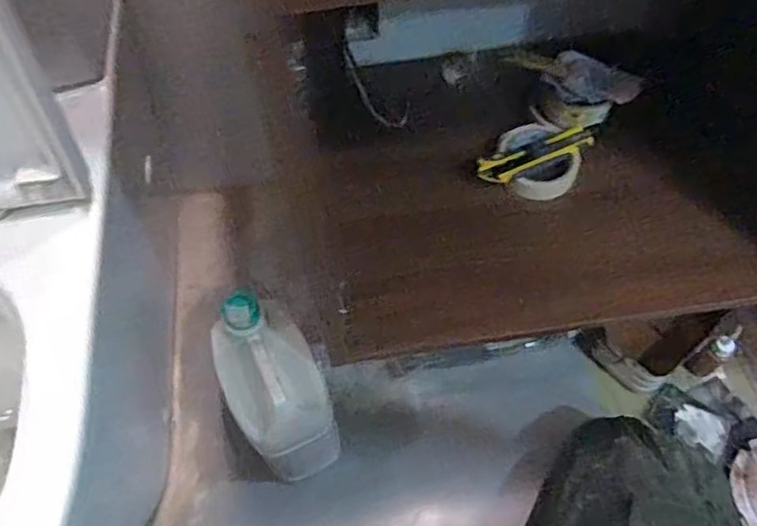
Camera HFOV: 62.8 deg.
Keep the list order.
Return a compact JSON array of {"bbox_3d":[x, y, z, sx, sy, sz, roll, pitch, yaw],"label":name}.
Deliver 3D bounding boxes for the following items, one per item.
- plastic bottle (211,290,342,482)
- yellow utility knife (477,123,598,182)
[{"bbox_3d":[-0.119,0.126,0.688,0.107,0.082,0.190,-27,77,-13],"label":"plastic bottle"},{"bbox_3d":[0.192,-0.130,0.737,0.154,0.018,0.036,-22,62,-10],"label":"yellow utility knife"}]

